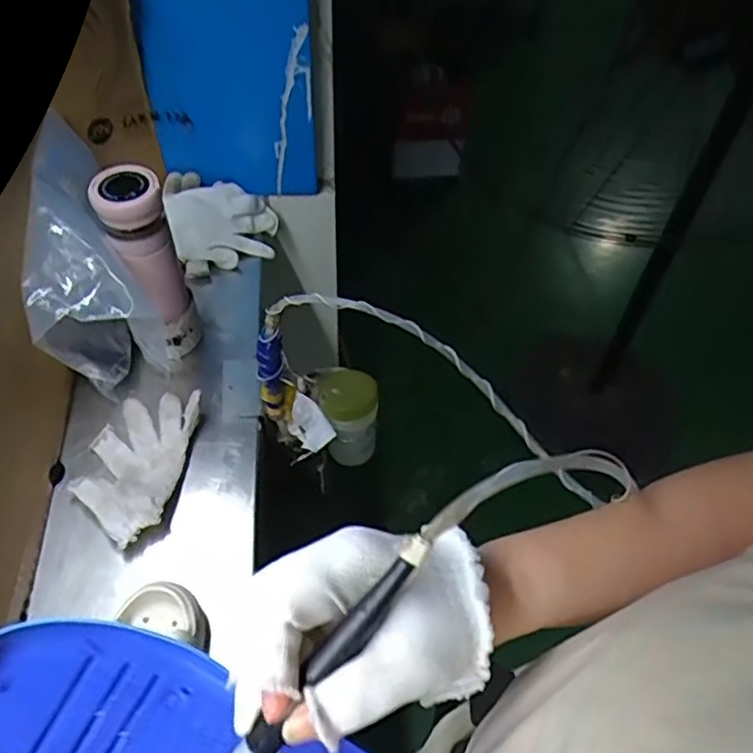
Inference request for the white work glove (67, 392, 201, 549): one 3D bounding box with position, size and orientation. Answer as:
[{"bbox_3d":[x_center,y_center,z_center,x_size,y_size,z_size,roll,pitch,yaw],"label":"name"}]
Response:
[{"bbox_3d":[-0.259,0.091,0.694,0.103,0.032,0.171,5,47,4],"label":"white work glove"}]

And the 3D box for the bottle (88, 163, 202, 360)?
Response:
[{"bbox_3d":[-0.247,-0.115,0.716,0.067,0.227,0.059,-19,49,-17],"label":"bottle"}]

